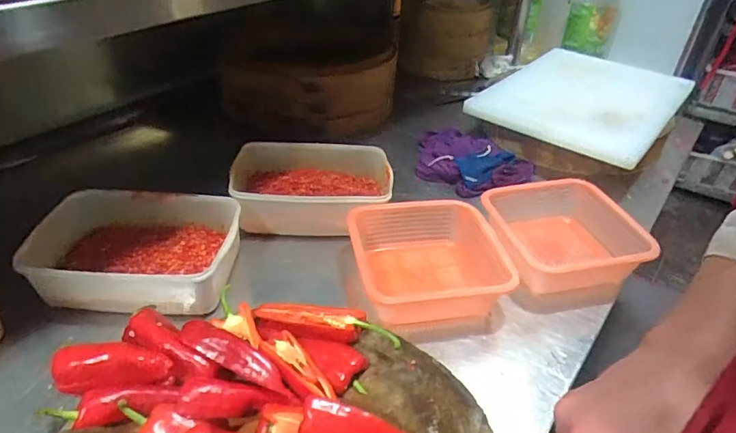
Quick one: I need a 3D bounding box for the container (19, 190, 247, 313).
[{"bbox_3d":[-0.337,0.045,0.697,0.269,0.074,0.180,2,38,0],"label":"container"}]

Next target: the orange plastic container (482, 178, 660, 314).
[{"bbox_3d":[0.304,0.031,0.773,0.237,0.073,0.202,-5,38,-10],"label":"orange plastic container"}]

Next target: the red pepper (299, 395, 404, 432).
[{"bbox_3d":[0.000,0.198,0.452,0.122,0.034,0.037,7,38,6],"label":"red pepper"}]

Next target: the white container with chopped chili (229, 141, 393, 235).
[{"bbox_3d":[-0.095,-0.045,0.848,0.263,0.086,0.175,2,38,0],"label":"white container with chopped chili"}]

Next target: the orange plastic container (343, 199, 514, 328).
[{"bbox_3d":[0.093,0.065,0.717,0.214,0.074,0.201,-5,38,-9],"label":"orange plastic container"}]

